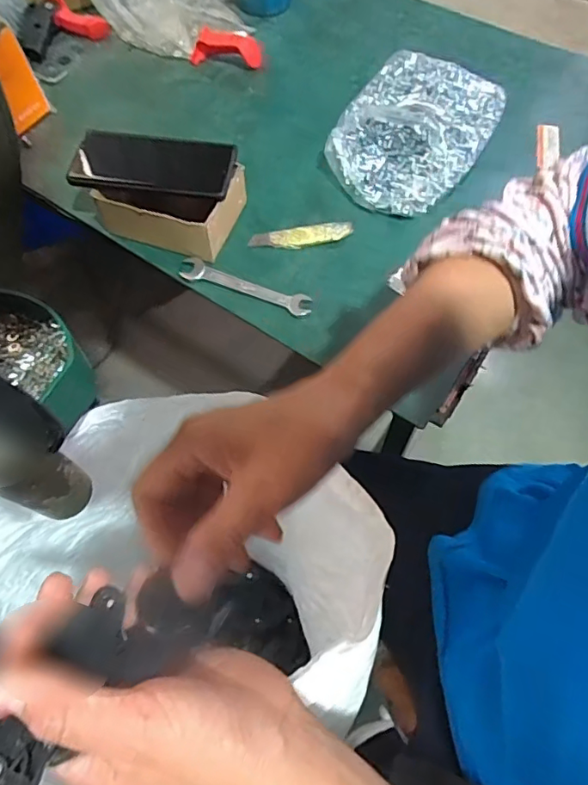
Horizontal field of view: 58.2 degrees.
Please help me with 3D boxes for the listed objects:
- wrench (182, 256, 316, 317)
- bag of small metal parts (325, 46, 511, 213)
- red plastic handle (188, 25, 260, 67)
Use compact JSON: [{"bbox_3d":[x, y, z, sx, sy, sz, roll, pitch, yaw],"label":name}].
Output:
[{"bbox_3d":[-0.048,-0.106,0.525,0.133,0.011,0.023,18,65,10],"label":"wrench"},{"bbox_3d":[0.137,-0.303,0.605,0.153,0.050,0.215,34,69,17],"label":"bag of small metal parts"},{"bbox_3d":[-0.084,-0.420,0.651,0.086,0.041,0.019,4,63,3],"label":"red plastic handle"}]

